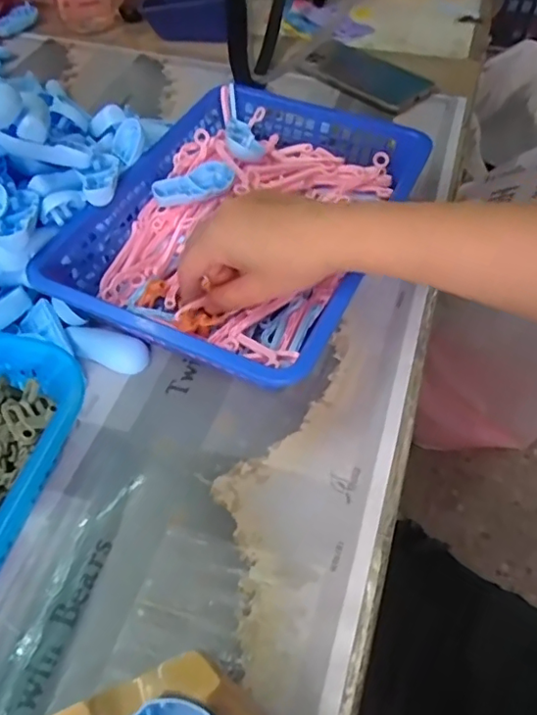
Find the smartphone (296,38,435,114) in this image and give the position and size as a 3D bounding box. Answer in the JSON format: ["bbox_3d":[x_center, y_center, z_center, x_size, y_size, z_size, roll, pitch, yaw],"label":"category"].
[{"bbox_3d":[0.114,-0.337,0.676,0.084,0.011,0.168,-36,60,-23],"label":"smartphone"}]

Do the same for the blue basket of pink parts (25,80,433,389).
[{"bbox_3d":[-0.021,-0.106,0.465,0.212,0.064,0.285,21,56,16],"label":"blue basket of pink parts"}]

